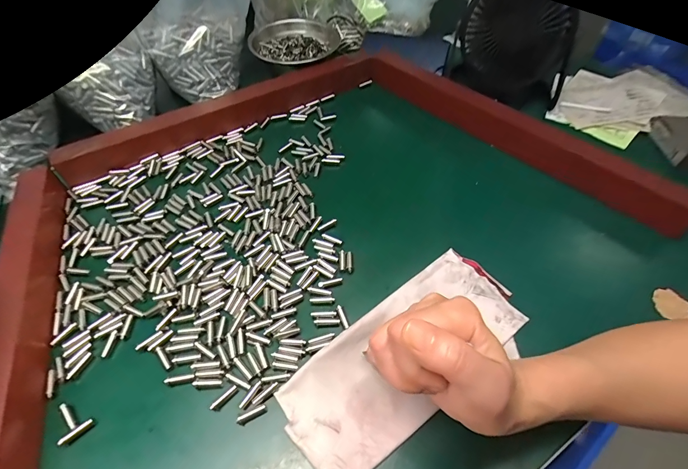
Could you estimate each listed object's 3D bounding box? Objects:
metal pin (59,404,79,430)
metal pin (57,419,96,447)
[{"bbox_3d":[-0.191,0.127,0.245,0.004,0.005,0.022,-39,61,-25],"label":"metal pin"},{"bbox_3d":[-0.182,0.135,0.239,0.021,0.006,0.005,-37,61,-23],"label":"metal pin"}]

